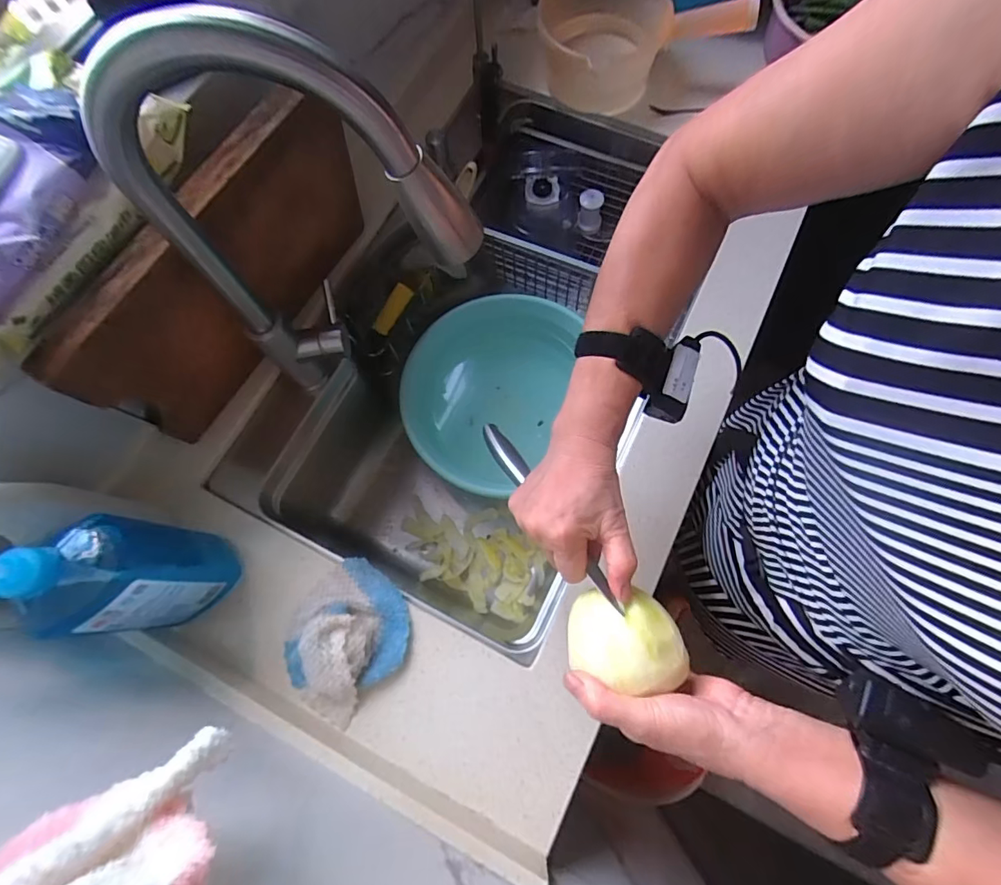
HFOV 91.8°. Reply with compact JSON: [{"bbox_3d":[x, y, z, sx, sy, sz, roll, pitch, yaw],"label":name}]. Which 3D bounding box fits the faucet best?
[{"bbox_3d":[-0.150,-0.172,0.439,0.255,0.382,0.047,-5,73,1],"label":"faucet"}]

